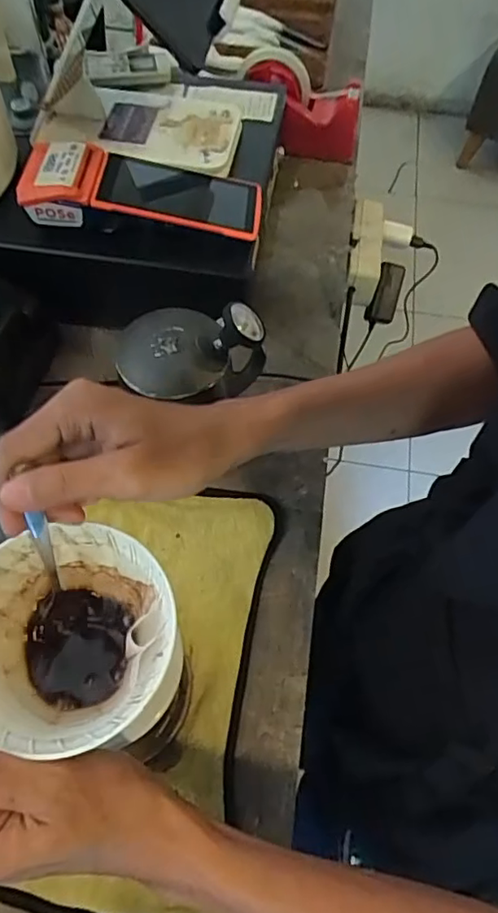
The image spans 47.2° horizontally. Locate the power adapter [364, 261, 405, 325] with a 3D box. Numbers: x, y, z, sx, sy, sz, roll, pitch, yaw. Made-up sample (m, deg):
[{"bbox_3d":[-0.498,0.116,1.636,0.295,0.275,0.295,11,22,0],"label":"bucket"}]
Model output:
[{"bbox_3d":[0.176,-0.206,0.733,0.036,0.078,0.037,19,30,9],"label":"power adapter"}]

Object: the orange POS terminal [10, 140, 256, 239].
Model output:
[{"bbox_3d":[-0.095,-0.258,0.539,0.207,0.058,0.094,3,60,0],"label":"orange POS terminal"}]

